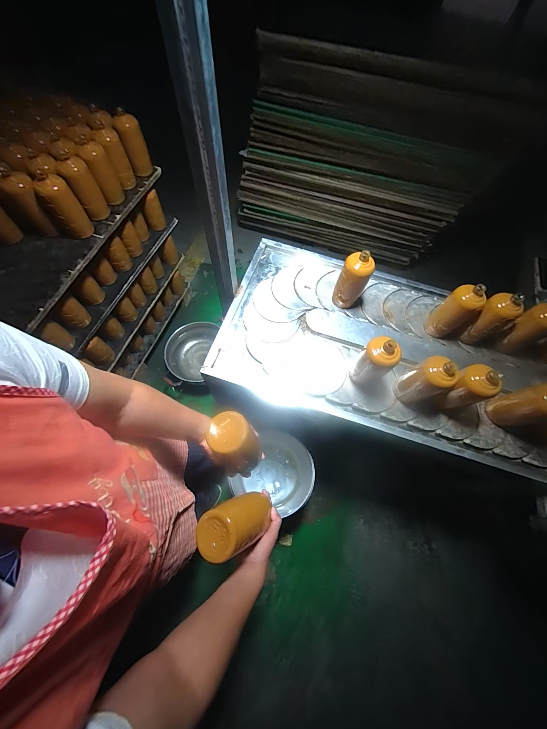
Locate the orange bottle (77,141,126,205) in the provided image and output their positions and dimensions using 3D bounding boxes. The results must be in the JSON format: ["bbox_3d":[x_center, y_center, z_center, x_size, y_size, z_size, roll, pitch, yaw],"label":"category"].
[{"bbox_3d":[-0.554,-0.615,0.850,0.070,0.164,0.066,-17,66,-10],"label":"orange bottle"}]

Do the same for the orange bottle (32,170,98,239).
[{"bbox_3d":[-0.623,-0.473,0.784,0.077,0.163,0.067,-32,70,-16],"label":"orange bottle"}]

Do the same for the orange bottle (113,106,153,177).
[{"bbox_3d":[-0.487,-0.765,0.912,0.075,0.193,0.081,-17,66,-10],"label":"orange bottle"}]

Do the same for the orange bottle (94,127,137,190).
[{"bbox_3d":[-0.522,-0.681,0.870,0.071,0.151,0.082,-22,67,-12],"label":"orange bottle"}]

